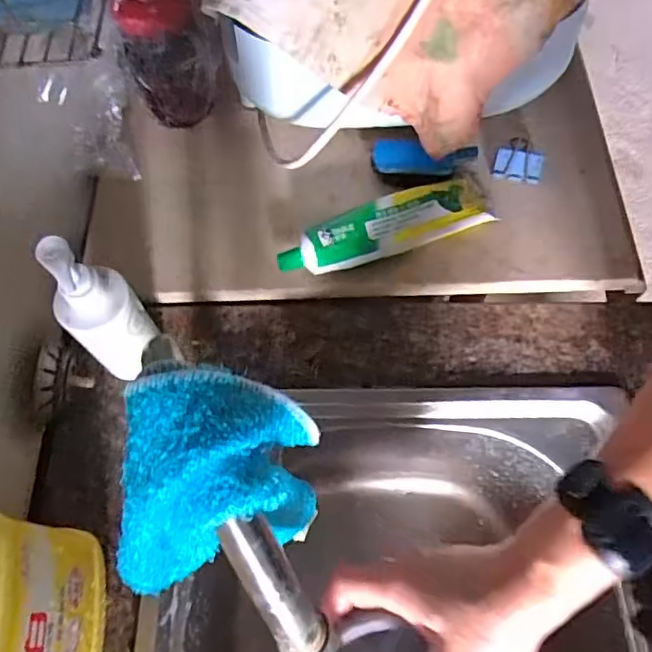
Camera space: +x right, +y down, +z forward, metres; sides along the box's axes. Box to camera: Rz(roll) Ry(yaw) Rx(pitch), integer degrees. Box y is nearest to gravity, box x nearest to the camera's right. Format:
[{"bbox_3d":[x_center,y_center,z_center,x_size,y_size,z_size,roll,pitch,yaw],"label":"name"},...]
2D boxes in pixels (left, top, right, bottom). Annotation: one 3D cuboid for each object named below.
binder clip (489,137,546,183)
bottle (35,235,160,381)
[{"bbox_3d":[0.183,-0.156,0.550,0.045,0.027,0.023,18,67,8],"label":"binder clip"},{"bbox_3d":[-0.161,-0.006,0.429,0.052,0.167,0.039,-36,70,-15],"label":"bottle"}]

